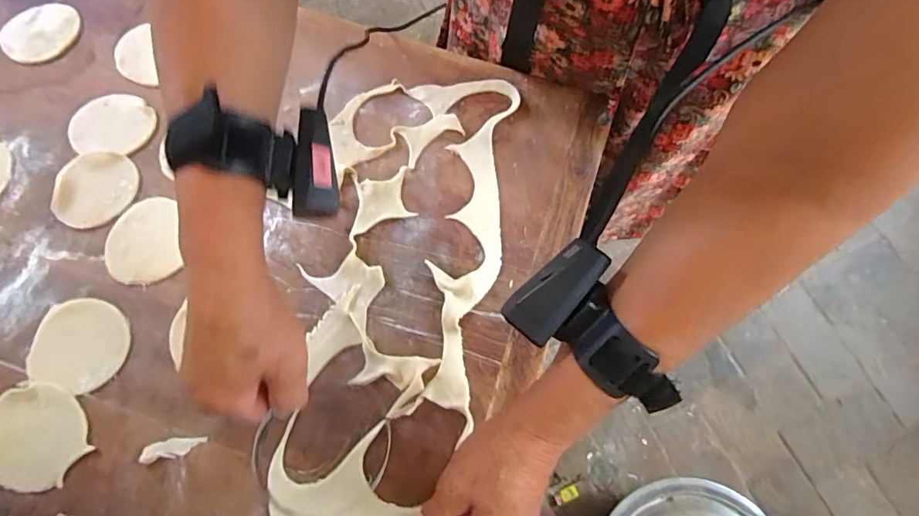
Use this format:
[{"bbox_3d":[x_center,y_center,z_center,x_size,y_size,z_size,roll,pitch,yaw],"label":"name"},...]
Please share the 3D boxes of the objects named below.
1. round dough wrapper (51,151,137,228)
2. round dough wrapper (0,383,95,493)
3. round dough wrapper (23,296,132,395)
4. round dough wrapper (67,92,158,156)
[{"bbox_3d":[-0.353,-0.066,0.464,0.072,0.005,0.078,2,70,-6],"label":"round dough wrapper"},{"bbox_3d":[-0.347,0.144,0.389,0.074,0.004,0.087,-35,75,-13],"label":"round dough wrapper"},{"bbox_3d":[-0.329,0.074,0.415,0.081,0.005,0.075,1,71,-2],"label":"round dough wrapper"},{"bbox_3d":[-0.356,-0.138,0.491,0.083,0.006,0.071,2,71,-1],"label":"round dough wrapper"}]

